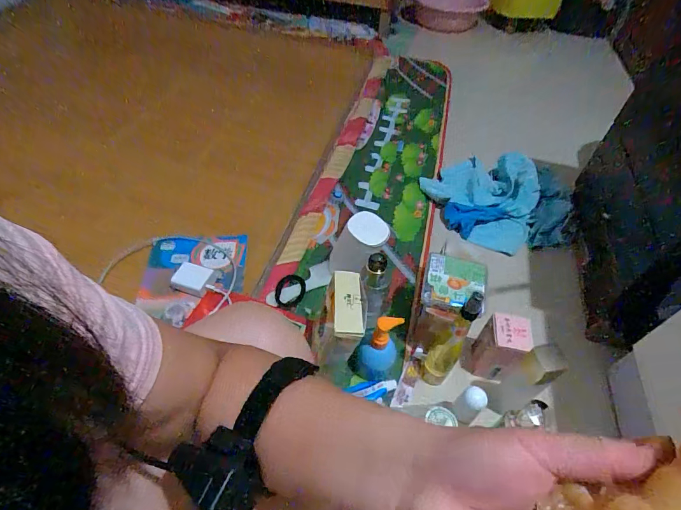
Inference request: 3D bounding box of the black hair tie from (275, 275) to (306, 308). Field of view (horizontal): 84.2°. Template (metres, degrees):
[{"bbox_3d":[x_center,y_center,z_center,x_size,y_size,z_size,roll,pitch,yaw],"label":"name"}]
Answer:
[{"bbox_3d":[-0.098,0.071,0.737,0.060,0.007,0.063,-4,75,13],"label":"black hair tie"}]

